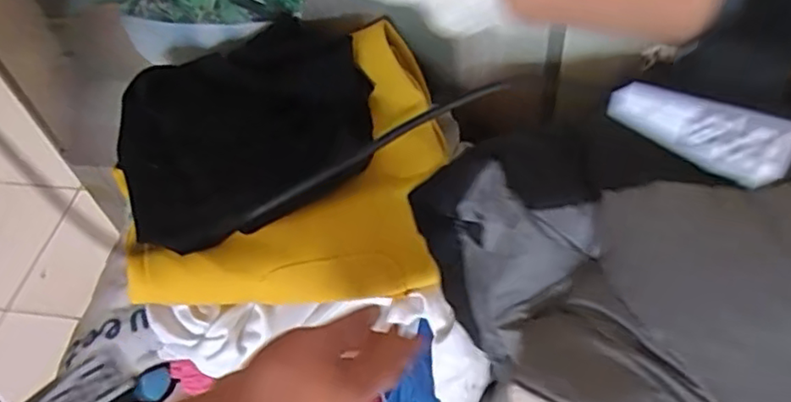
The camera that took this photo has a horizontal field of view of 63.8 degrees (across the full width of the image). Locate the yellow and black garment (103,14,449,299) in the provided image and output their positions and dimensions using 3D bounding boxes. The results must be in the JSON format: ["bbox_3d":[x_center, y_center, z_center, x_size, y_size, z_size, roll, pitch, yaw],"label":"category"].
[{"bbox_3d":[-0.102,-0.032,0.552,0.276,0.113,0.232,-10,51,-1],"label":"yellow and black garment"}]

